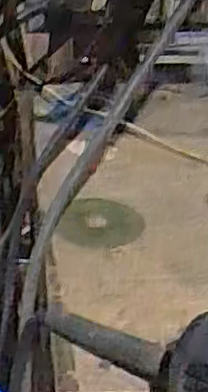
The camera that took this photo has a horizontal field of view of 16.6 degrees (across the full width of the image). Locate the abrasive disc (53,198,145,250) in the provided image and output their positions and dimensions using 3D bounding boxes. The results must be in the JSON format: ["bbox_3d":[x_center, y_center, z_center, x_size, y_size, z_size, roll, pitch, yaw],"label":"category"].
[{"bbox_3d":[-0.002,0.021,0.555,0.065,0.004,0.067,0,34,0],"label":"abrasive disc"}]

